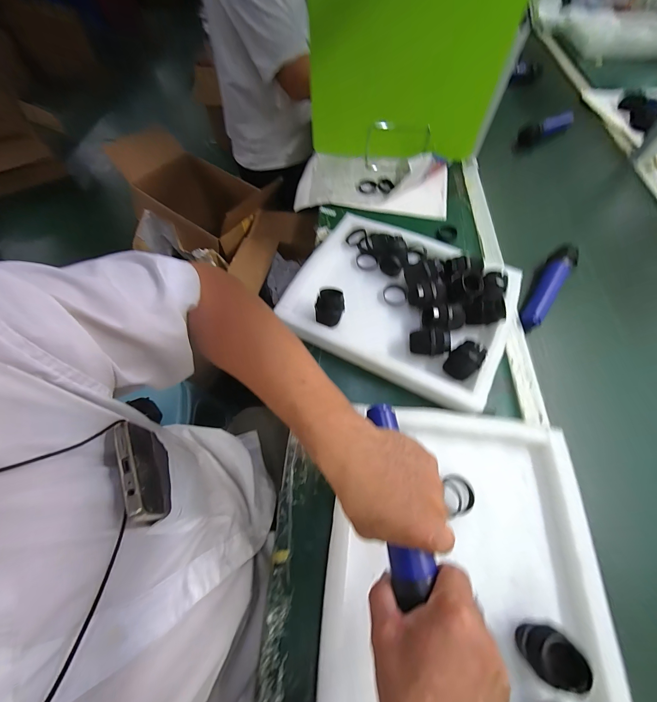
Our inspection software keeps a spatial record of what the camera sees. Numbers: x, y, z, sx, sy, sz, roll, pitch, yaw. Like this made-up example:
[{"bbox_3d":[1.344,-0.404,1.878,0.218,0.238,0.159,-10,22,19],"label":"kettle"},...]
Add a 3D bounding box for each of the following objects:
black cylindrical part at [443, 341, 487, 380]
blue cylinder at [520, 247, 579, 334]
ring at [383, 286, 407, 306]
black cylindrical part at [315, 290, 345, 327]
[{"bbox_3d":[0.206,0.012,0.444,0.045,0.038,0.055,39,68,19],"label":"black cylindrical part"},{"bbox_3d":[0.410,-0.120,0.551,0.042,0.046,0.188,35,67,18],"label":"blue cylinder"},{"bbox_3d":[0.120,-0.101,0.532,0.041,0.011,0.040,0,61,0],"label":"ring"},{"bbox_3d":[0.002,-0.070,0.481,0.046,0.042,0.057,-1,61,0],"label":"black cylindrical part"}]

